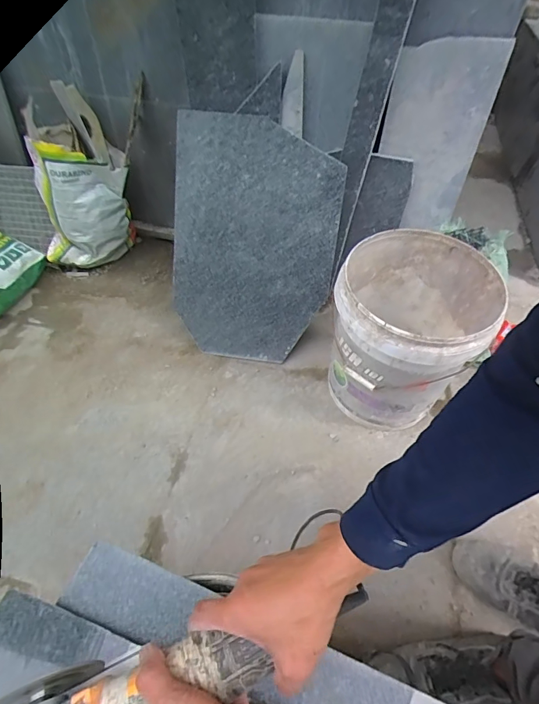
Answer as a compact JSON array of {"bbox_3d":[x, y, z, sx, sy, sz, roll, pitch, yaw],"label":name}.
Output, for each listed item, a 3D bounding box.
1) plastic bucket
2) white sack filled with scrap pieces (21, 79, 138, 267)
[{"bbox_3d":[0.280,-0.032,0.902,0.287,0.344,0.310,1,53,-1],"label":"plastic bucket"},{"bbox_3d":[-0.546,-0.477,1.212,0.225,0.428,0.261,7,52,5],"label":"white sack filled with scrap pieces"}]

